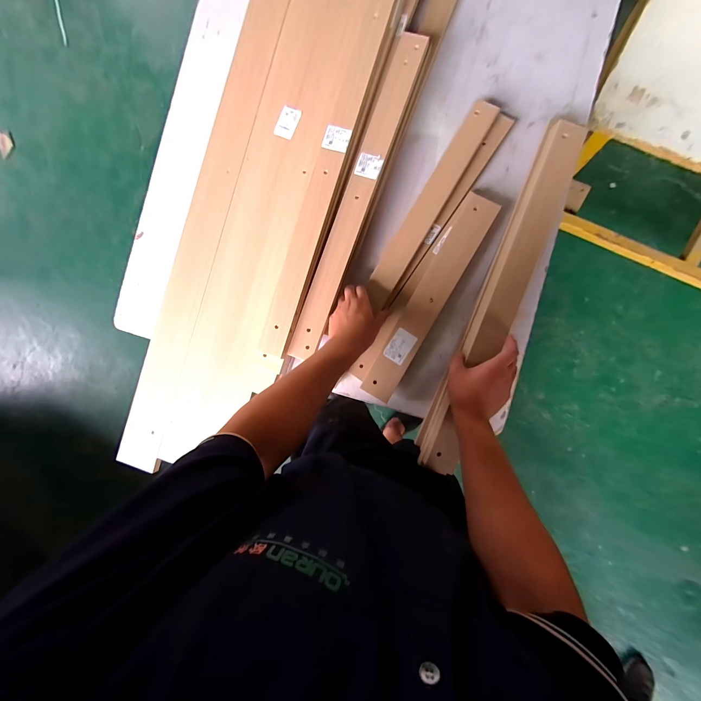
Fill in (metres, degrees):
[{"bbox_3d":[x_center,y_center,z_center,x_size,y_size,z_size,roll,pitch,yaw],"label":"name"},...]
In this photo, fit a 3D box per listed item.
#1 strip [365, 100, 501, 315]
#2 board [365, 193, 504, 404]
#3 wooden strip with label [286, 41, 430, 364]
[{"bbox_3d":[0.144,-0.265,0.555,0.050,0.025,0.403,31,94,7],"label":"strip"},{"bbox_3d":[0.147,-0.095,0.557,0.064,0.010,0.408,30,92,13],"label":"board"},{"bbox_3d":[0.013,-0.270,0.544,0.049,0.017,0.596,20,88,7],"label":"wooden strip with label"}]

